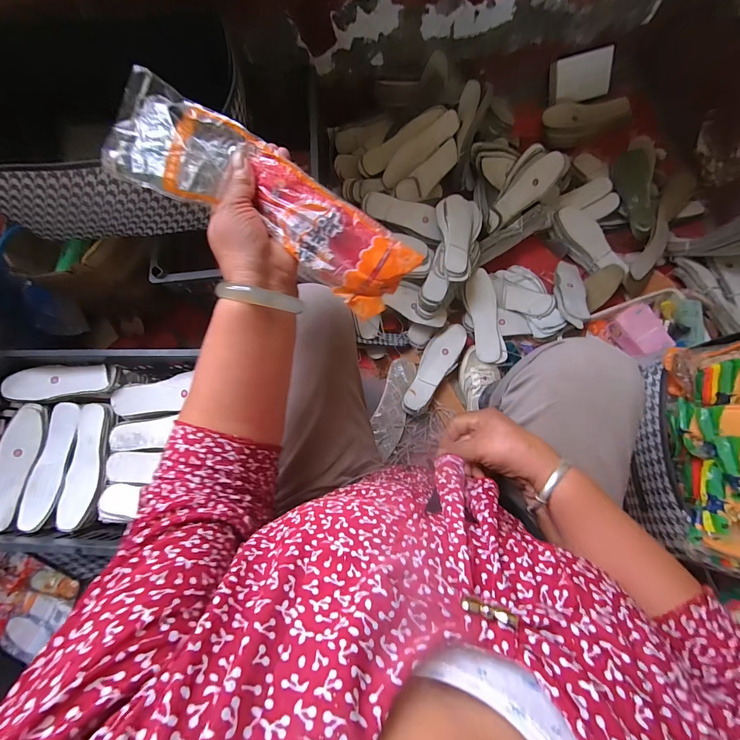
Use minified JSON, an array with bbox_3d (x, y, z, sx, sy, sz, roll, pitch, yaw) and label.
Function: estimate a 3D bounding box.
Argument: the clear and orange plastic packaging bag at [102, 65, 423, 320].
[{"bbox_3d":[-0.088,-0.146,0.301,0.266,0.020,0.080,31,84,-5],"label":"clear and orange plastic packaging bag"}]

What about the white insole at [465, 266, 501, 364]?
[{"bbox_3d":[0.275,-0.131,0.819,0.069,0.016,0.224,-6,81,2],"label":"white insole"}]

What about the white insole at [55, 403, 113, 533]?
[{"bbox_3d":[-0.536,0.178,0.643,0.078,0.017,0.225,5,81,4],"label":"white insole"}]

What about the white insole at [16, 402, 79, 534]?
[{"bbox_3d":[-0.606,0.180,0.651,0.057,0.018,0.232,9,81,5],"label":"white insole"}]

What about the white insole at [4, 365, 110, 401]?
[{"bbox_3d":[-0.614,0.024,0.671,0.187,0.012,0.067,-2,75,-4],"label":"white insole"}]

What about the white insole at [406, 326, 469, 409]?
[{"bbox_3d":[0.149,-0.010,0.806,0.069,0.016,0.222,35,84,8],"label":"white insole"}]

